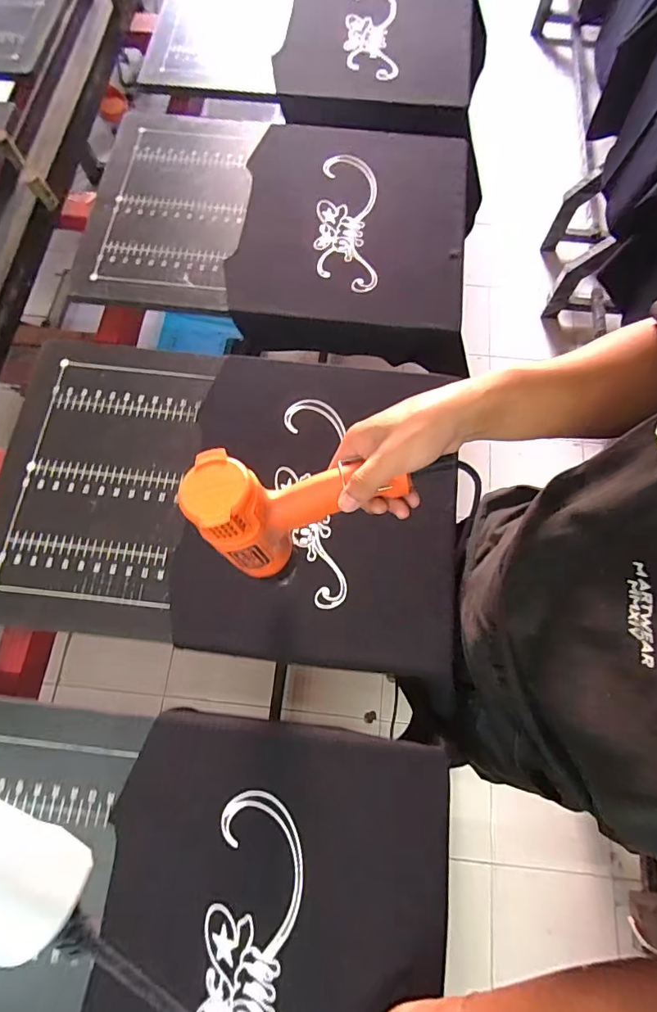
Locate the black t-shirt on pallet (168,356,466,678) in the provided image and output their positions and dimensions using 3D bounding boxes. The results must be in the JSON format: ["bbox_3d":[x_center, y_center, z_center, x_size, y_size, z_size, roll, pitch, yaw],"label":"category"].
[{"bbox_3d":[-0.009,-0.009,0.606,0.341,0.034,0.399,4,72,2],"label":"black t-shirt on pallet"}]

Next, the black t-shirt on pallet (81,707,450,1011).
[{"bbox_3d":[-0.057,0.448,0.472,0.346,0.043,0.410,7,72,3],"label":"black t-shirt on pallet"}]

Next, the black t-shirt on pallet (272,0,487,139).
[{"bbox_3d":[0.104,-0.848,0.899,0.394,0.118,0.425,4,72,1],"label":"black t-shirt on pallet"}]

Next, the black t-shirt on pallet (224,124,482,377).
[{"bbox_3d":[0.046,-0.434,0.785,0.369,0.095,0.424,5,72,1],"label":"black t-shirt on pallet"}]

